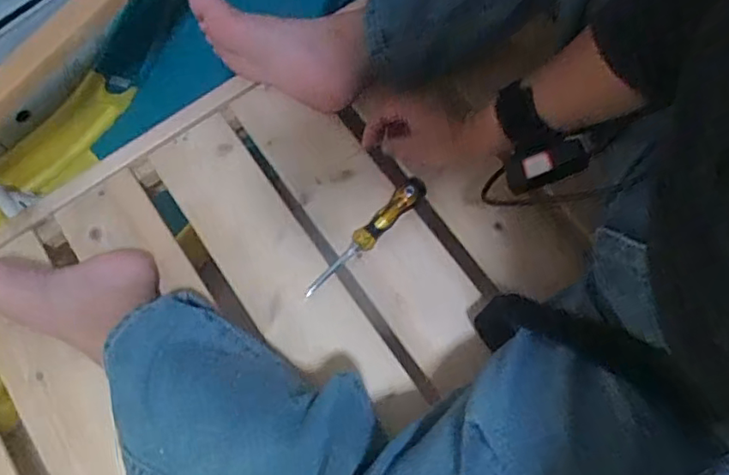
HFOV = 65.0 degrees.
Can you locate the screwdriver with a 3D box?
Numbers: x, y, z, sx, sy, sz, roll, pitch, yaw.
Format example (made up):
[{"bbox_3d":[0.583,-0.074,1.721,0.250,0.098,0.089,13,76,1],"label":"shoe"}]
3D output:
[{"bbox_3d":[0.001,0.000,0.596,0.024,0.027,0.164,43,77,13],"label":"screwdriver"}]

